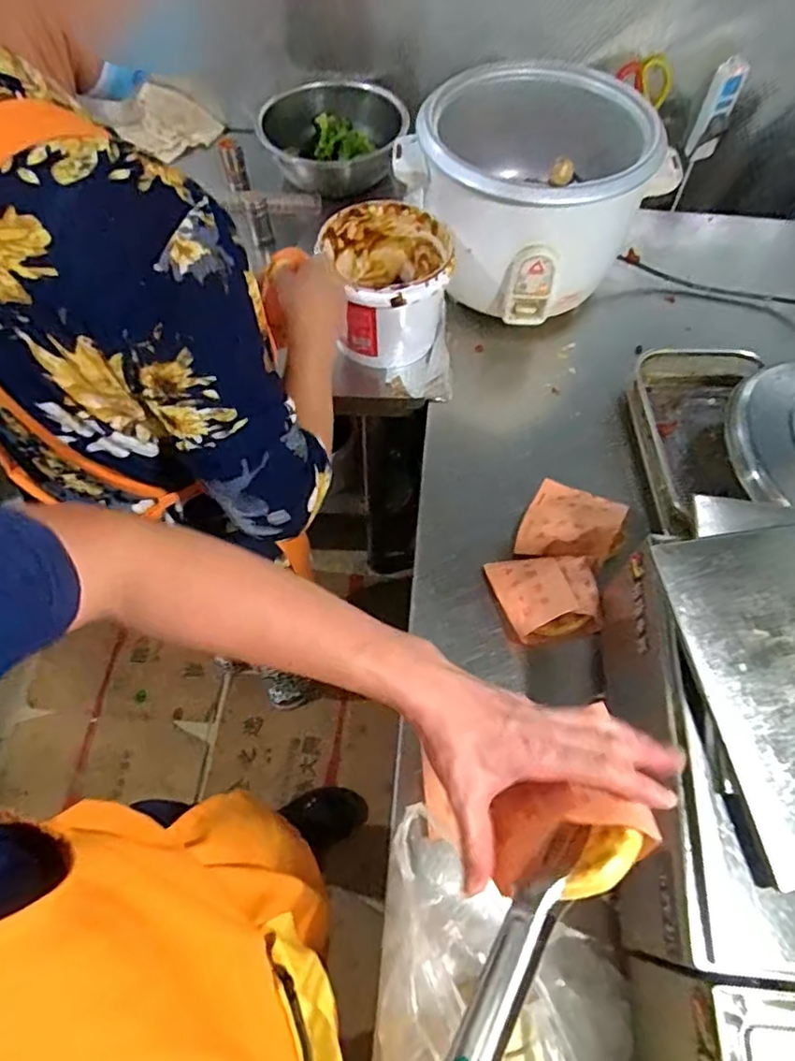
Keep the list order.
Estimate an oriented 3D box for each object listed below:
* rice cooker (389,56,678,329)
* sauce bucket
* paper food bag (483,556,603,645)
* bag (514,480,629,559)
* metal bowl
[{"bbox_3d":[0.184,-0.460,0.851,0.263,0.216,0.319,-39,69,-19],"label":"rice cooker"},{"bbox_3d":[-0.011,-0.336,0.848,0.159,0.149,0.166,0,62,-1],"label":"sauce bucket"},{"bbox_3d":[0.173,0.073,0.705,0.114,0.061,0.100,-8,62,-5],"label":"paper food bag"},{"bbox_3d":[0.214,-0.008,0.751,0.111,0.041,0.117,25,64,12],"label":"bag"},{"bbox_3d":[-0.121,-0.680,1.054,0.253,0.086,0.253,0,62,-1],"label":"metal bowl"}]

